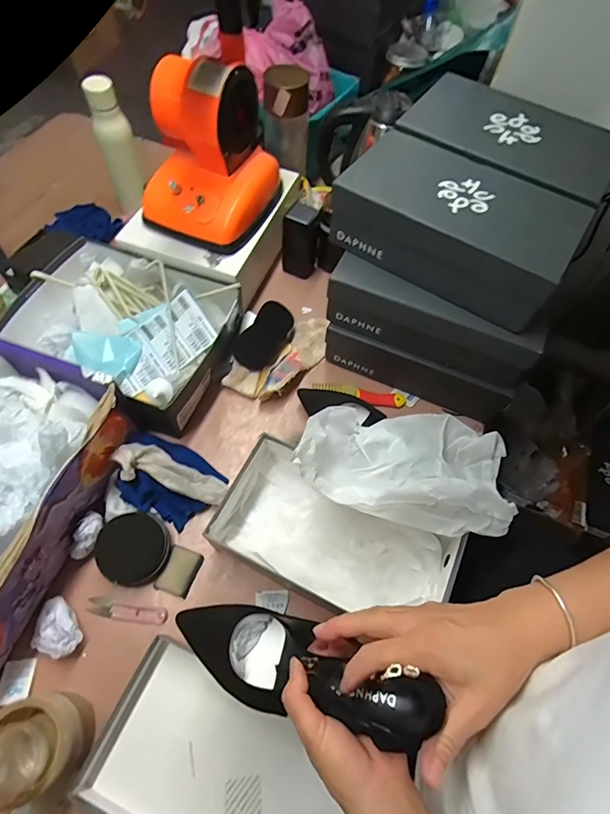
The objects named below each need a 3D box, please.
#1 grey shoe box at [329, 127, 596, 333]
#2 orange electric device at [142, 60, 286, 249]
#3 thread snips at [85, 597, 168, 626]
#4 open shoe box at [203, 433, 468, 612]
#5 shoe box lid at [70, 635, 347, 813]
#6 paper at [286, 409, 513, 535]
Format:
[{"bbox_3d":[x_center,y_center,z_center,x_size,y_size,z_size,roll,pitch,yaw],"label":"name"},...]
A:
[{"bbox_3d":[0.202,-0.250,0.565,0.282,0.095,0.163,32,65,13],"label":"grey shoe box"},{"bbox_3d":[-0.153,-0.401,0.659,0.173,0.196,0.198,19,62,6],"label":"orange electric device"},{"bbox_3d":[-0.229,0.263,0.540,0.102,0.004,0.020,9,62,1],"label":"thread snips"},{"bbox_3d":[0.037,0.173,0.565,0.305,0.079,0.156,26,63,10],"label":"open shoe box"},{"bbox_3d":[-0.077,0.409,0.457,0.304,0.035,0.154,26,63,10],"label":"shoe box lid"},{"bbox_3d":[0.134,0.068,0.531,0.272,0.087,0.167,17,62,5],"label":"paper"}]

